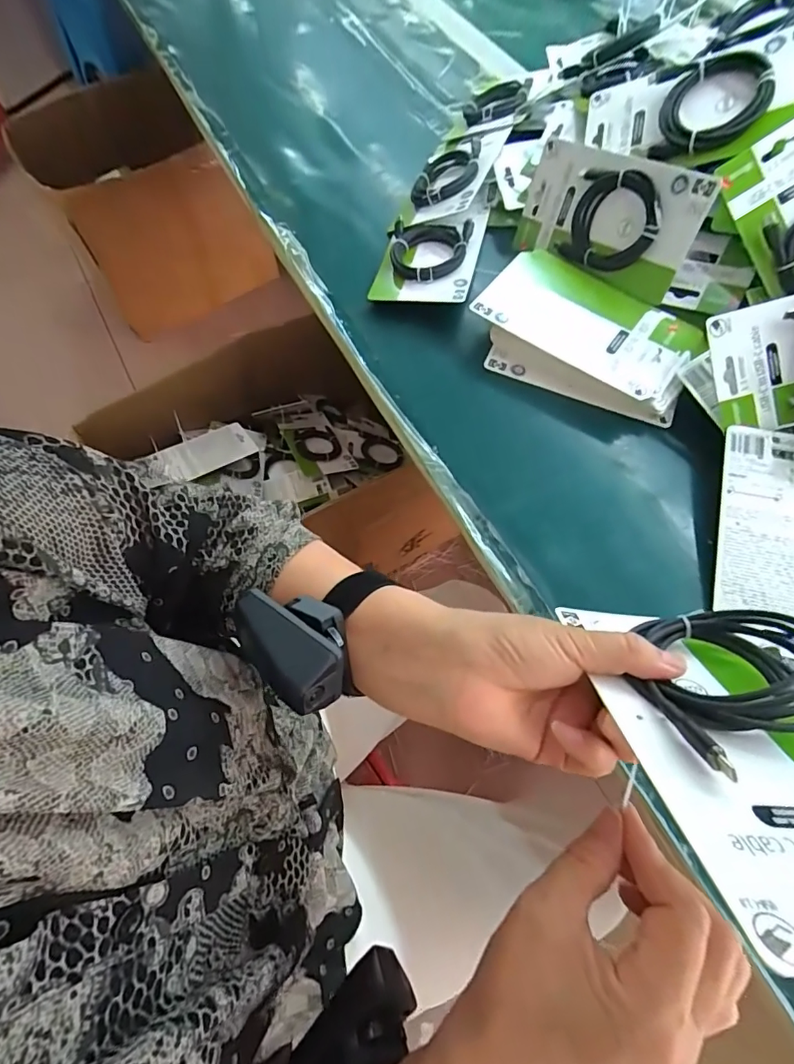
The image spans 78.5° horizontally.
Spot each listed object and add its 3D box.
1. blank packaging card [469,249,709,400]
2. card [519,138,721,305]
[{"bbox_3d":[0.184,-0.203,0.464,0.194,0.019,0.112,33,70,13],"label":"blank packaging card"},{"bbox_3d":[0.198,-0.306,0.474,0.019,0.097,0.181,-26,54,-39],"label":"card"}]

